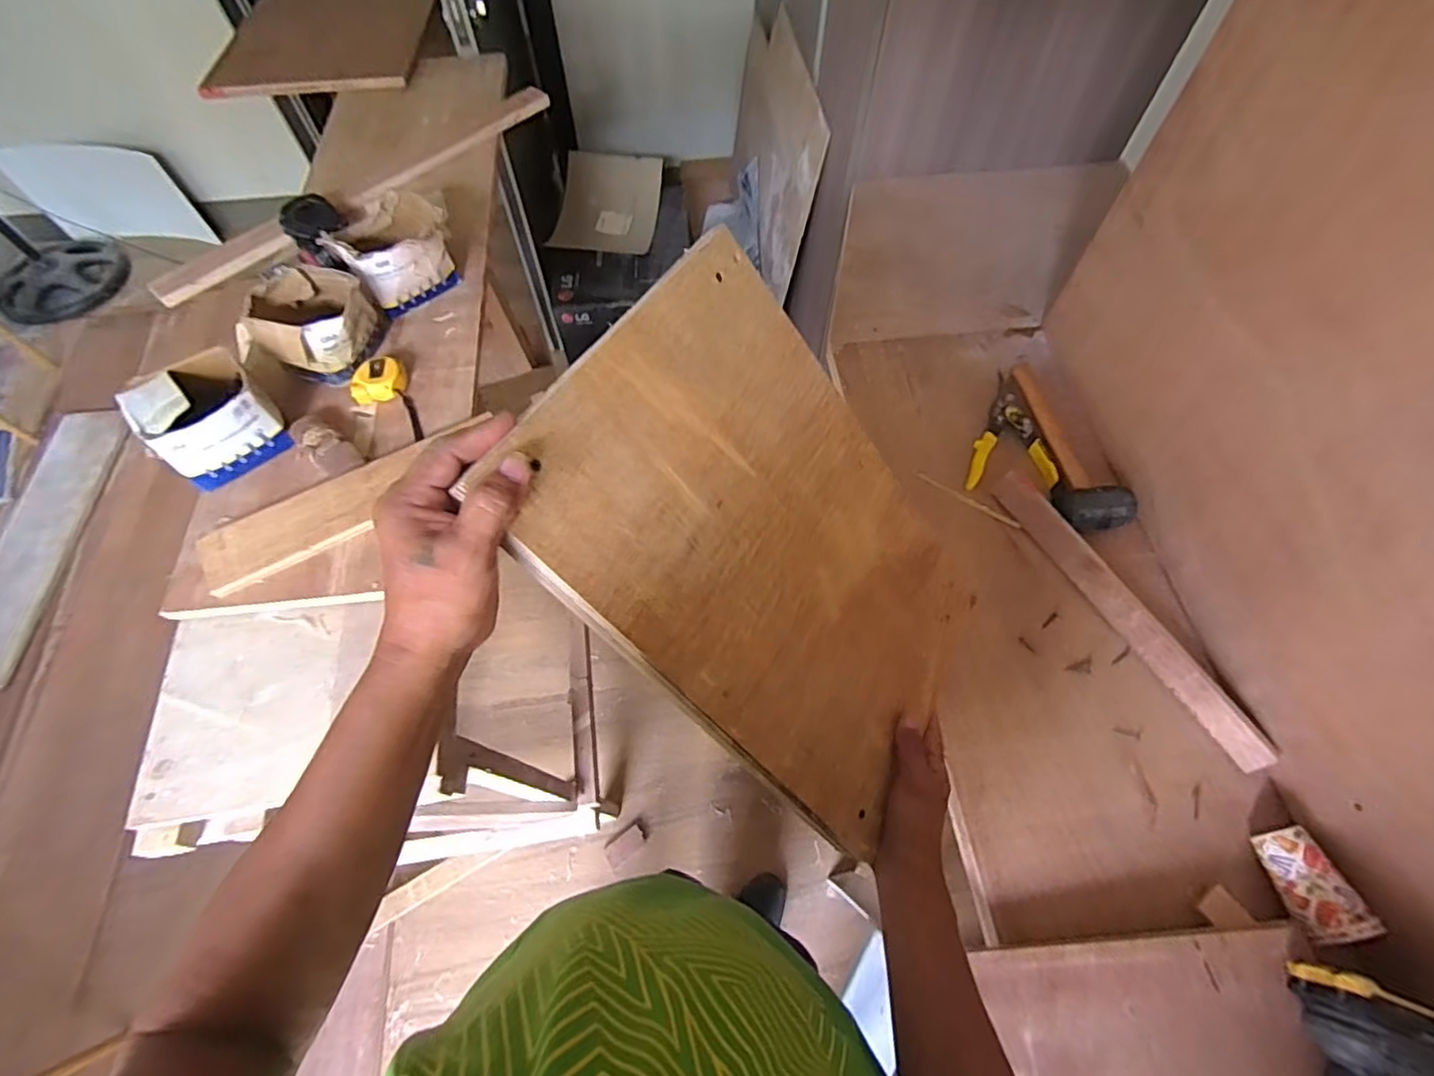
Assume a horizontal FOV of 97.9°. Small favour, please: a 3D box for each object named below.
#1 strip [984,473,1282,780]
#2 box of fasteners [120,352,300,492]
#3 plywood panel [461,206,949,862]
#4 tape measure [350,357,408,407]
[{"bbox_3d":[0.531,0.090,0.824,0.022,0.046,0.448,2,49,-52],"label":"strip"},{"bbox_3d":[-0.618,-0.146,0.766,0.088,0.109,0.130,40,69,19],"label":"box of fasteners"},{"bbox_3d":[0.056,0.010,0.501,0.423,0.009,0.293,47,60,-24],"label":"plywood panel"},{"bbox_3d":[-0.464,-0.214,0.859,0.054,0.039,0.079,40,69,20],"label":"tape measure"}]

